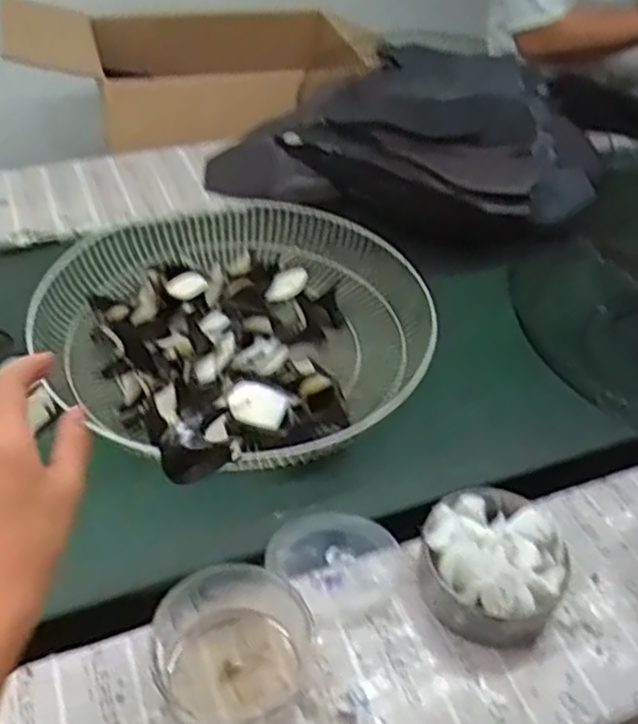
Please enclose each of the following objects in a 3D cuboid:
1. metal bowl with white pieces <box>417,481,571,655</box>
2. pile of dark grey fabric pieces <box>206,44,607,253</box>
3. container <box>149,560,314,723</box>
[{"bbox_3d":[0.143,0.163,0.622,0.116,0.077,0.118,3,43,-3],"label":"metal bowl with white pieces"},{"bbox_3d":[0.132,-0.305,1.055,0.471,0.168,0.303,26,46,20],"label":"pile of dark grey fabric pieces"},{"bbox_3d":[-0.066,0.212,0.563,0.107,0.062,0.110,3,43,-3],"label":"container"}]

